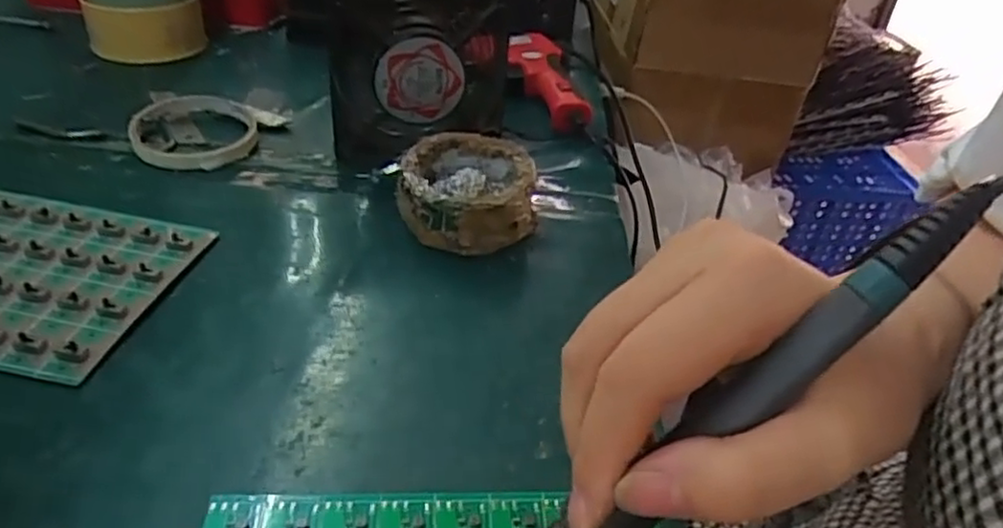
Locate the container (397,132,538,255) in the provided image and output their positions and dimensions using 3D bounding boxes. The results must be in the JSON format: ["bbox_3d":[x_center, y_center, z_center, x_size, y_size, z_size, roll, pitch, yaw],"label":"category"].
[{"bbox_3d":[-0.021,-0.046,0.435,0.086,0.041,0.086,6,37,-2],"label":"container"}]

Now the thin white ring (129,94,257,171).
[{"bbox_3d":[-0.223,-0.099,0.496,0.081,0.014,0.096,-8,40,-20],"label":"thin white ring"}]

